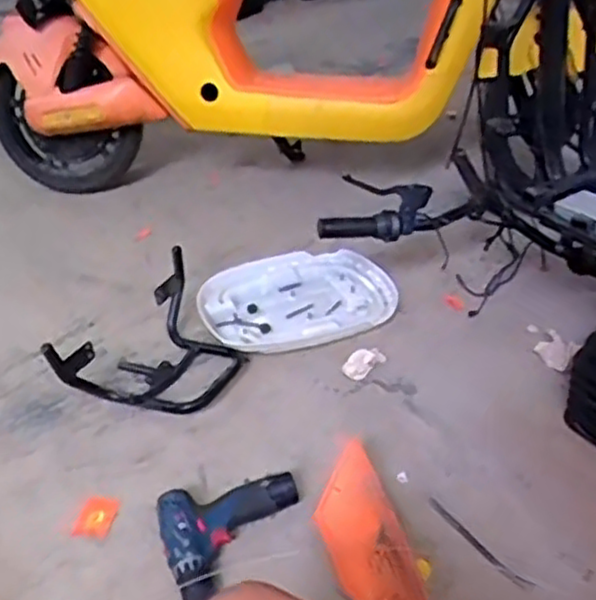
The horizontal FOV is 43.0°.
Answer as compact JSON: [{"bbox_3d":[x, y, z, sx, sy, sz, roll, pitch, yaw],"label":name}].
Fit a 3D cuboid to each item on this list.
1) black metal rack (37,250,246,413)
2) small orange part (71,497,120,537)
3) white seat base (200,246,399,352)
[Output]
[{"bbox_3d":[-0.214,0.078,1.271,0.211,0.138,0.357,16,38,23],"label":"black metal rack"},{"bbox_3d":[-0.285,0.307,1.075,0.060,0.004,0.068,0,35,18],"label":"small orange part"},{"bbox_3d":[-0.001,-0.005,1.462,0.359,0.034,0.257,-12,36,-16],"label":"white seat base"}]

